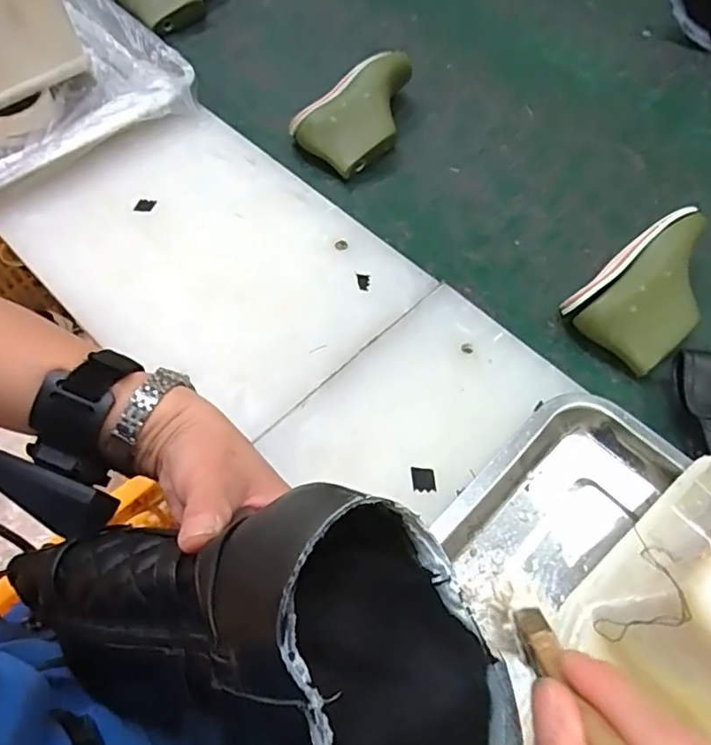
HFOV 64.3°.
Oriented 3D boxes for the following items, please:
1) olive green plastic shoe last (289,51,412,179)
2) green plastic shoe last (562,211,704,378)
[{"bbox_3d":[0.010,-0.285,0.617,0.087,0.057,0.153,40,68,20],"label":"olive green plastic shoe last"},{"bbox_3d":[0.271,-0.075,0.508,0.162,0.056,0.089,-39,68,-18],"label":"green plastic shoe last"}]

